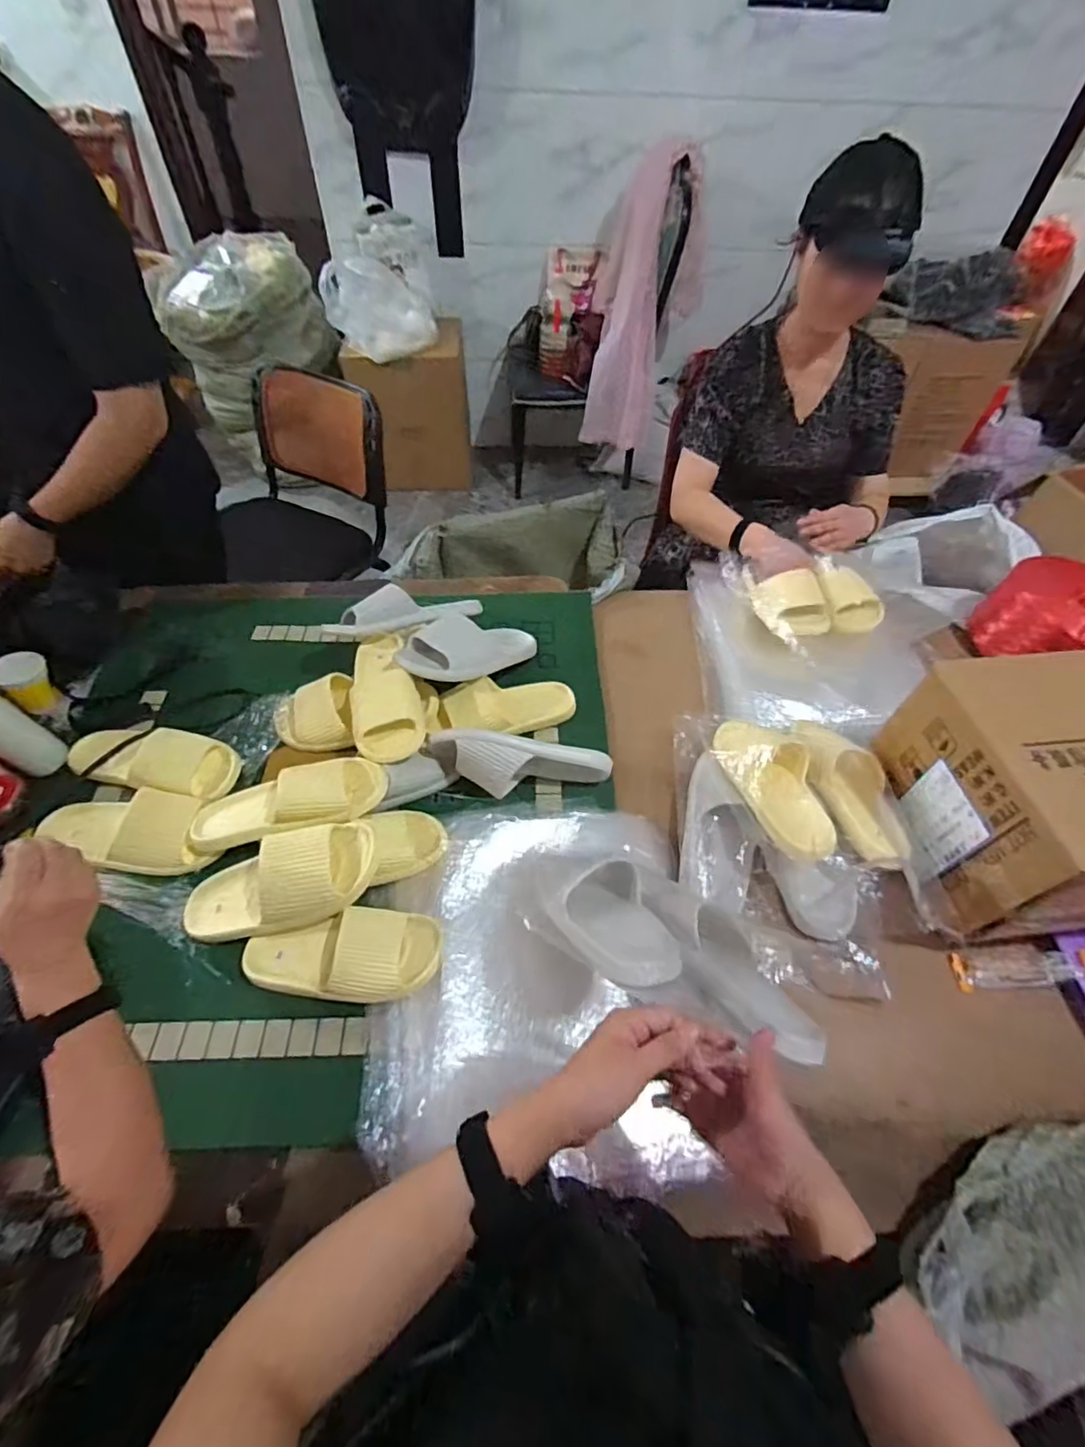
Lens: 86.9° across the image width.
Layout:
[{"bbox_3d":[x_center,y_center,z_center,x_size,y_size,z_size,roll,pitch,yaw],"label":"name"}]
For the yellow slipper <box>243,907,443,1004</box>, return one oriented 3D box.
[{"bbox_3d":[-0.244,0.277,0.683,0.241,0.067,0.094,1,53,-2],"label":"yellow slipper"}]

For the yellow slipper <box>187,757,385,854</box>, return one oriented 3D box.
[{"bbox_3d":[-0.352,0.106,0.784,0.265,0.067,0.098,-15,54,6],"label":"yellow slipper"}]

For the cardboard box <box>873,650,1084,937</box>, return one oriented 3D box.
[{"bbox_3d":[0.692,0.092,0.718,0.392,0.232,0.283,0,53,-2],"label":"cardboard box"}]

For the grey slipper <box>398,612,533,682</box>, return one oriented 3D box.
[{"bbox_3d":[-0.103,-0.122,0.918,0.251,0.062,0.102,-12,51,-40],"label":"grey slipper"}]

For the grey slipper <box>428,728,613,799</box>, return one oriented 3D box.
[{"bbox_3d":[-0.030,0.062,0.819,0.256,0.080,0.068,7,52,-12],"label":"grey slipper"}]

